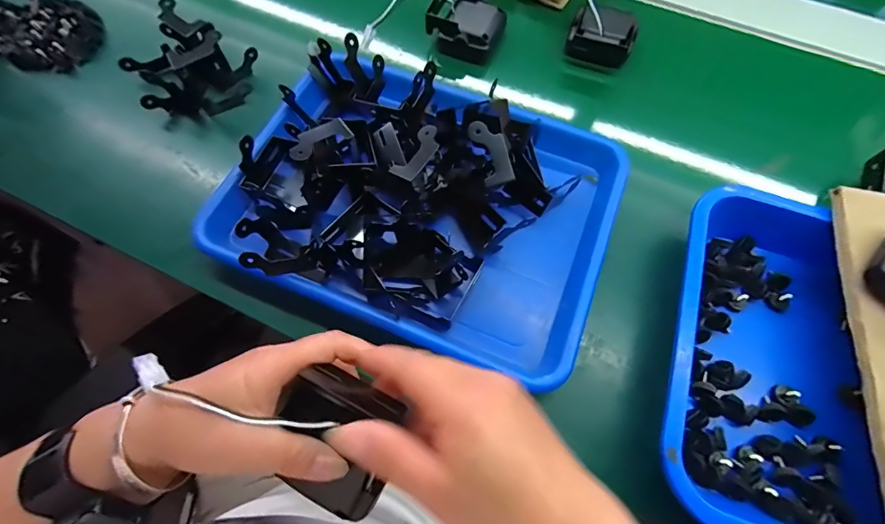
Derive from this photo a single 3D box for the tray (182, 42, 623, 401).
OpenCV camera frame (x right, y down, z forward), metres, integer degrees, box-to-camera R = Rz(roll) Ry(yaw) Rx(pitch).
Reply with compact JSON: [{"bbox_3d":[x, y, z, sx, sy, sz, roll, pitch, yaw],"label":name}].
[{"bbox_3d":[-0.022,-0.055,0.356,0.333,0.080,0.243,20,68,7],"label":"tray"}]

